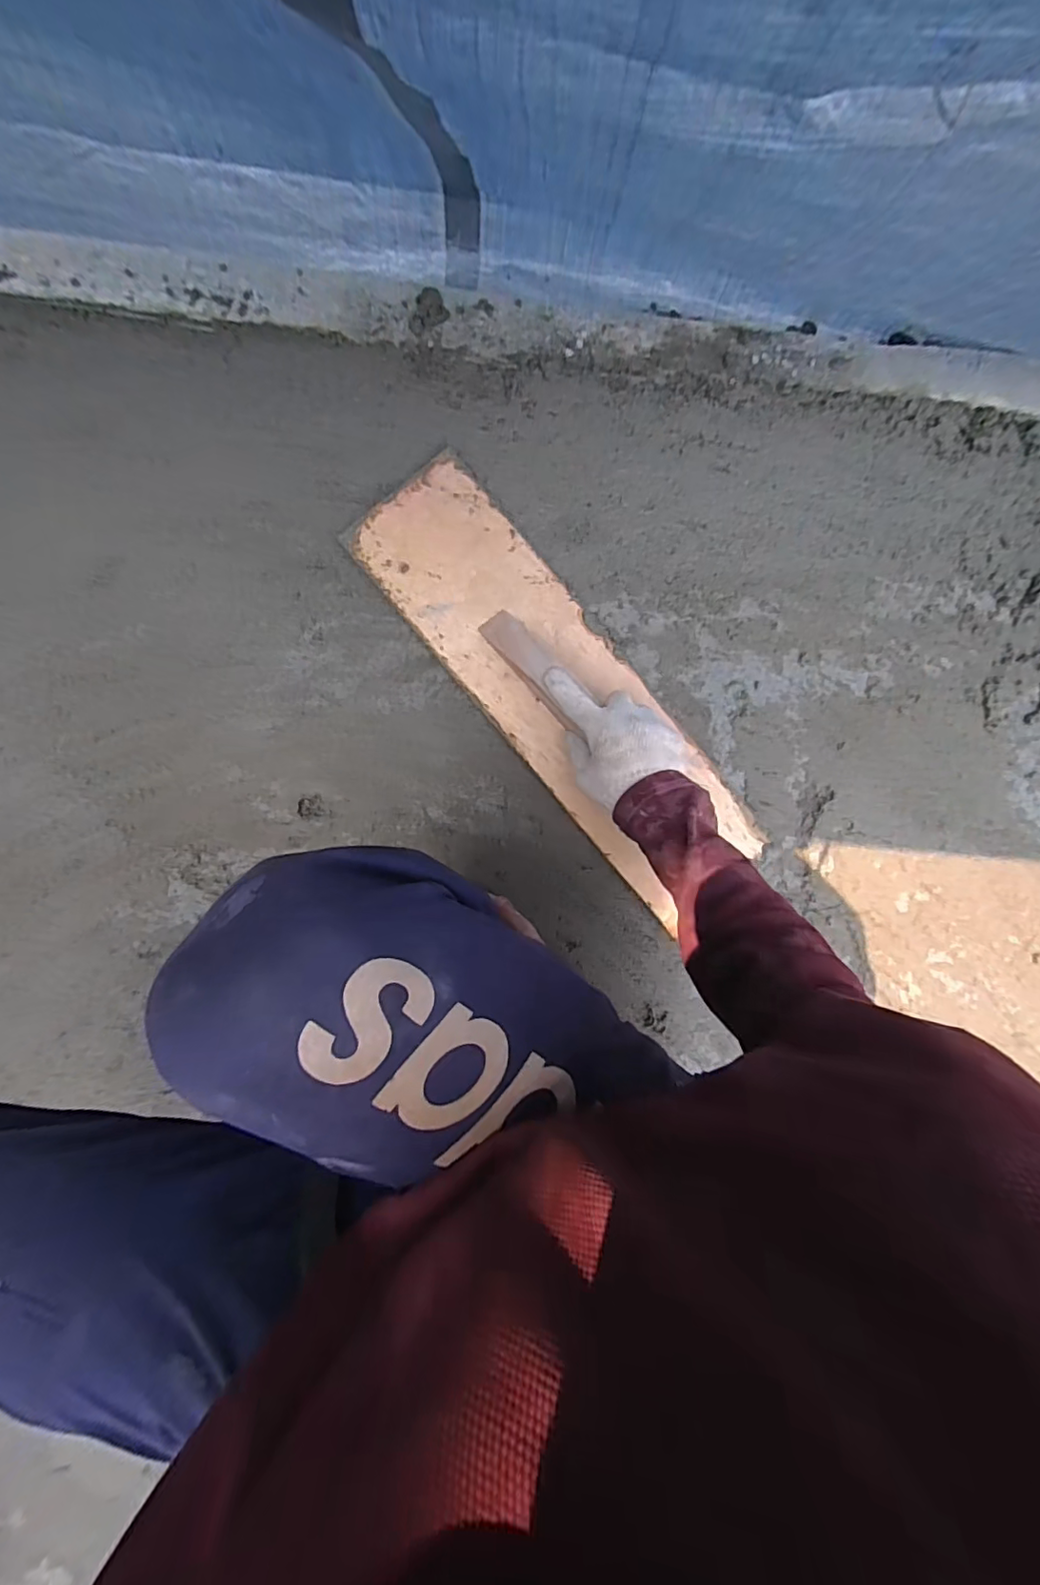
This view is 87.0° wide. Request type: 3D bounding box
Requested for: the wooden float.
[{"bbox_3d":[0.040,-0.109,0.573,0.165,0.053,0.536,-36,92,1],"label":"wooden float"}]

